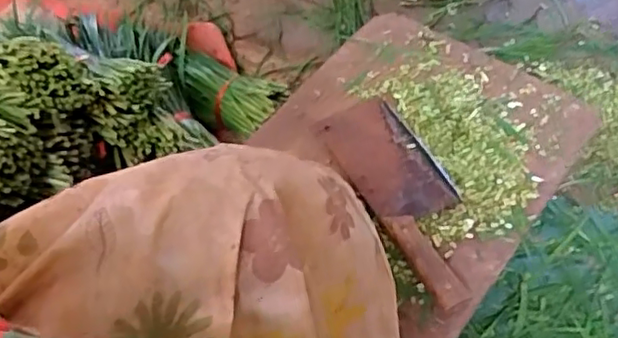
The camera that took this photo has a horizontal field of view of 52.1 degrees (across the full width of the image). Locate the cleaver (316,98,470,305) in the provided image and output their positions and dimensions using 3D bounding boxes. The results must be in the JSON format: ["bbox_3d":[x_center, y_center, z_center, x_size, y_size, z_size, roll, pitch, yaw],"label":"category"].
[{"bbox_3d":[0.111,0.020,0.705,0.102,0.027,0.284,-23,56,-14],"label":"cleaver"}]

